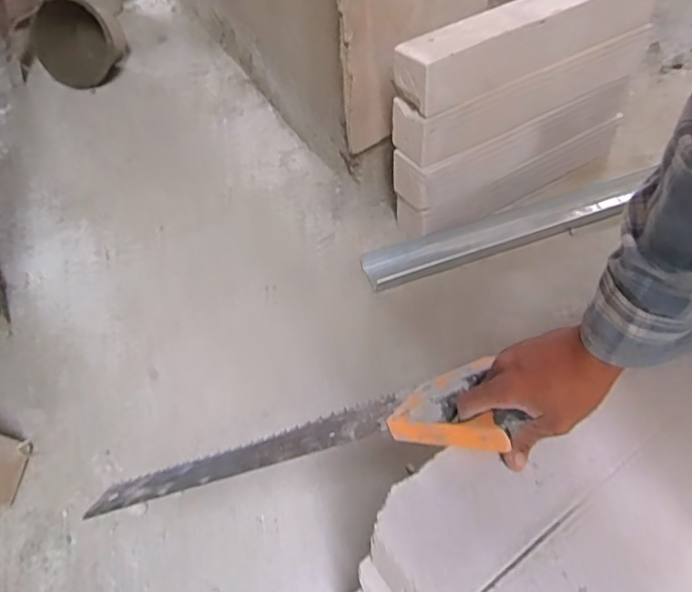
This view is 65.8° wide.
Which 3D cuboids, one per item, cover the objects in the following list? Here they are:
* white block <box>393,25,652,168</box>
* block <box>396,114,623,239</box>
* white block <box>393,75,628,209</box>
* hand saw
[{"bbox_3d":[0.376,-0.431,1.104,0.614,0.097,0.089,-26,53,-18],"label":"white block"},{"bbox_3d":[0.399,-0.292,1.251,0.624,0.093,0.109,-25,53,-16],"label":"block"},{"bbox_3d":[0.384,-0.354,1.173,0.621,0.099,0.085,-26,53,-18],"label":"white block"},{"bbox_3d":[-0.063,0.152,0.546,0.464,0.016,0.118,-19,14,23],"label":"hand saw"}]

